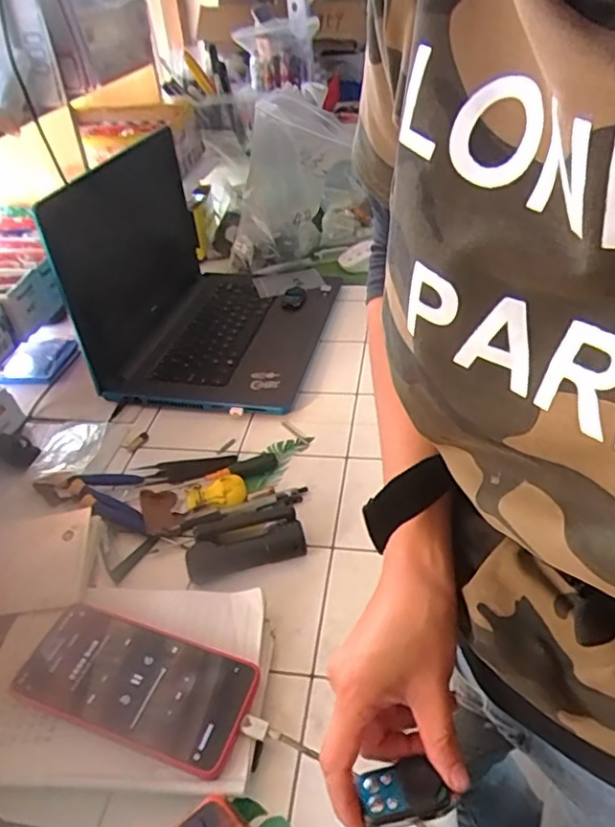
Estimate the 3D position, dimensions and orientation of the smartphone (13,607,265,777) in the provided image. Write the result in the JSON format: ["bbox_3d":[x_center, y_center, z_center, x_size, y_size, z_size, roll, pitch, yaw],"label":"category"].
[{"bbox_3d":[-0.121,0.190,0.414,0.160,0.007,0.078,14,40,14],"label":"smartphone"}]

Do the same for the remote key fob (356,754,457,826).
[{"bbox_3d":[0.051,0.200,0.308,0.045,0.014,0.028,-11,39,-7],"label":"remote key fob"}]

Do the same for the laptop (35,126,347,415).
[{"bbox_3d":[-0.123,-0.198,0.767,0.265,0.226,0.358,4,39,11],"label":"laptop"}]

